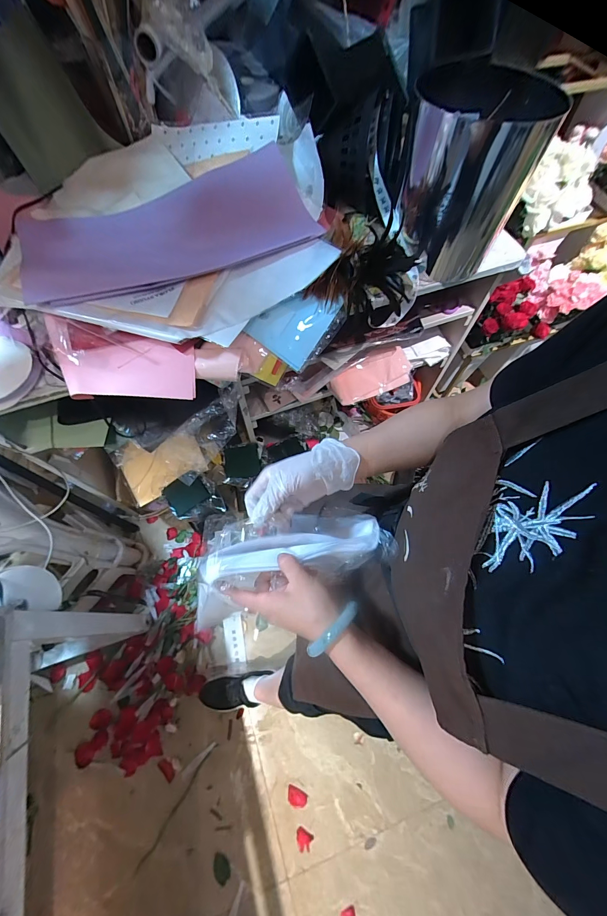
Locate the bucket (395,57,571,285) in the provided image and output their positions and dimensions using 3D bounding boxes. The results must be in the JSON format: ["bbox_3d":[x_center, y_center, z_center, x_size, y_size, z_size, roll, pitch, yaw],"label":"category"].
[{"bbox_3d":[0.326,-0.569,0.672,0.224,0.283,0.230,0,65,-1],"label":"bucket"}]

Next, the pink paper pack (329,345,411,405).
[{"bbox_3d":[0.217,-0.258,1.023,0.267,0.033,0.116,-23,87,-6],"label":"pink paper pack"}]

